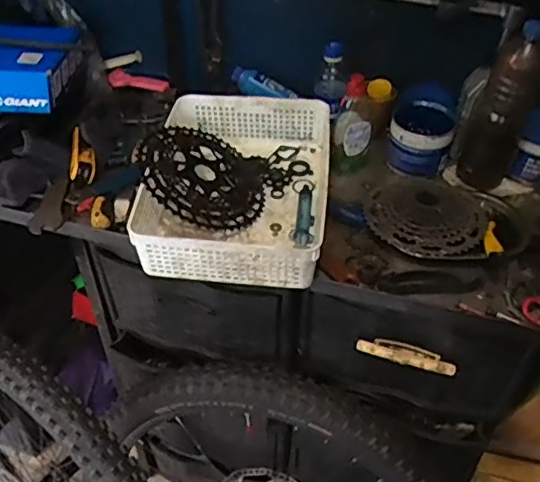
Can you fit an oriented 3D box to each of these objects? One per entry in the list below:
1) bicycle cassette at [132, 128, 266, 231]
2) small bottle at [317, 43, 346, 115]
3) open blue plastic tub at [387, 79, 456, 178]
[{"bbox_3d":[-0.099,-0.091,0.859,0.183,0.031,0.187,23,44,-19],"label":"bicycle cassette"},{"bbox_3d":[0.107,-0.298,1.005,0.054,0.095,0.047,4,44,3],"label":"small bottle"},{"bbox_3d":[0.259,-0.191,0.991,0.108,0.096,0.137,14,45,13],"label":"open blue plastic tub"}]

